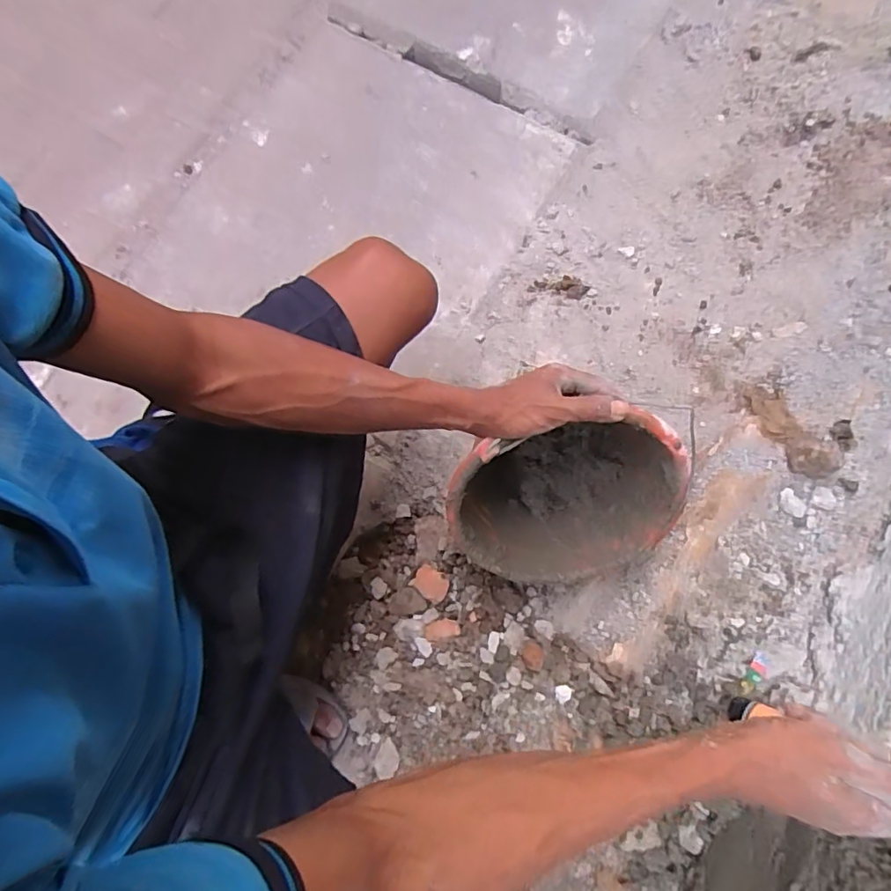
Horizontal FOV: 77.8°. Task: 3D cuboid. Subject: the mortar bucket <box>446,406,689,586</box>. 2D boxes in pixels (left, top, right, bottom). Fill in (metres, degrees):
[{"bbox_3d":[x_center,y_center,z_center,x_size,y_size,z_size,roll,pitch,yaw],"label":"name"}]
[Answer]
[{"bbox_3d":[0.124,0.033,0.632,0.243,0.212,0.138,-10,39,3],"label":"mortar bucket"}]

